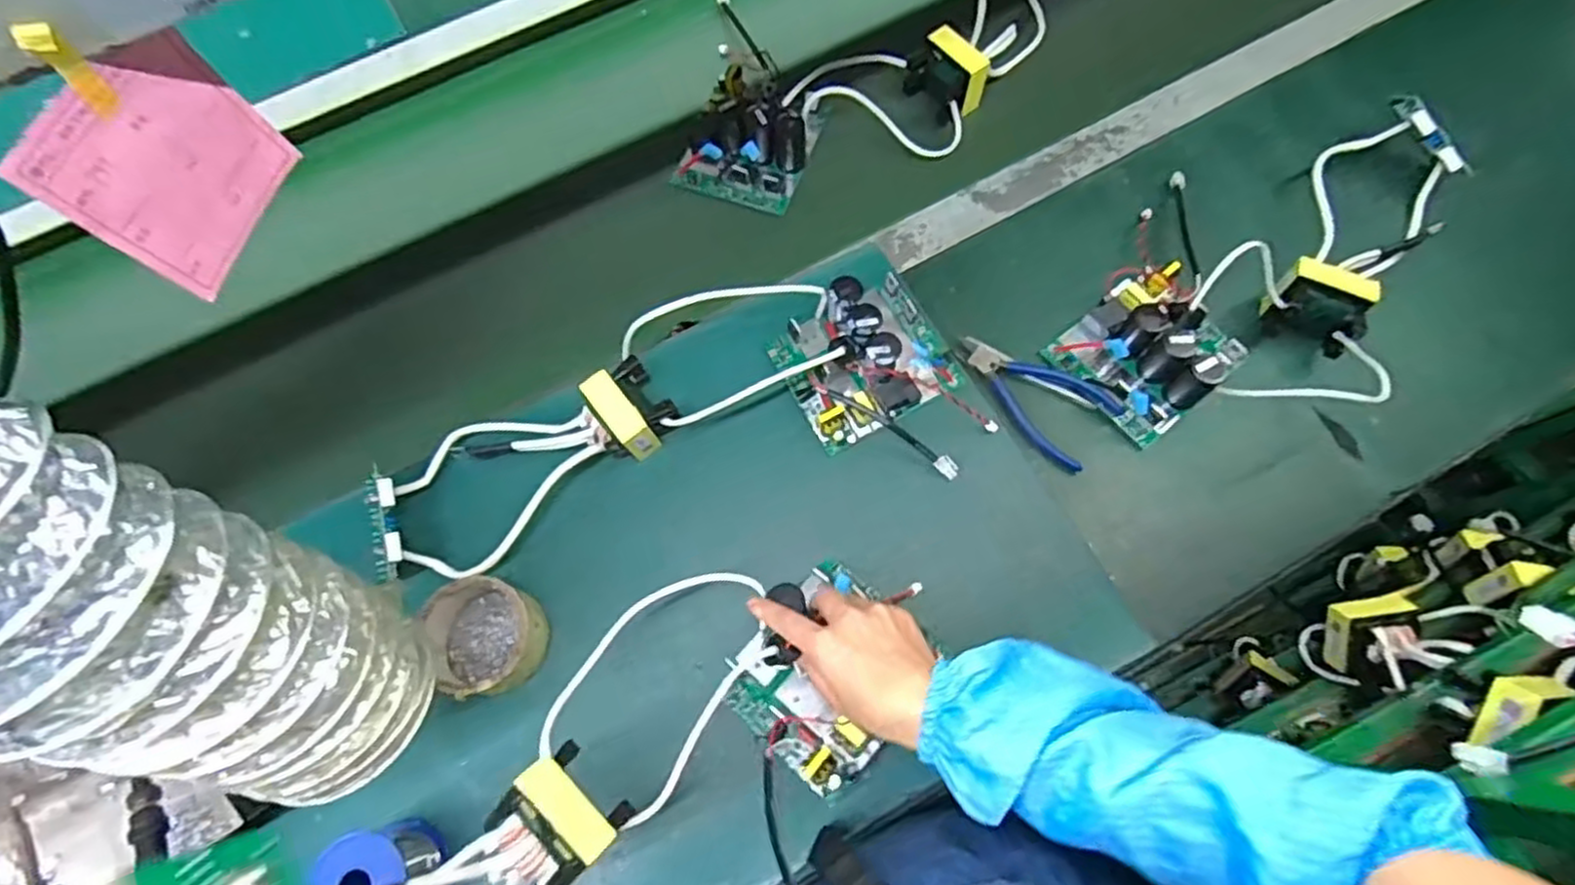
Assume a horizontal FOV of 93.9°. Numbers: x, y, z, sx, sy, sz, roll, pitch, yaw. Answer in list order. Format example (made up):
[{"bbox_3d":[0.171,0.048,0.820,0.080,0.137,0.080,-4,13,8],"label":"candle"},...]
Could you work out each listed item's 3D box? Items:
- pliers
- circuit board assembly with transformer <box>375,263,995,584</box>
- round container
[{"bbox_3d":[0.220,-0.048,0.641,0.084,0.011,0.144,-36,76,-10],"label":"pliers"},{"bbox_3d":[-0.080,-0.022,0.611,0.478,0.047,0.183,-14,73,-4],"label":"circuit board assembly with transformer"},{"bbox_3d":[-0.233,0.148,0.559,0.087,0.057,0.084,0,73,0],"label":"round container"}]

